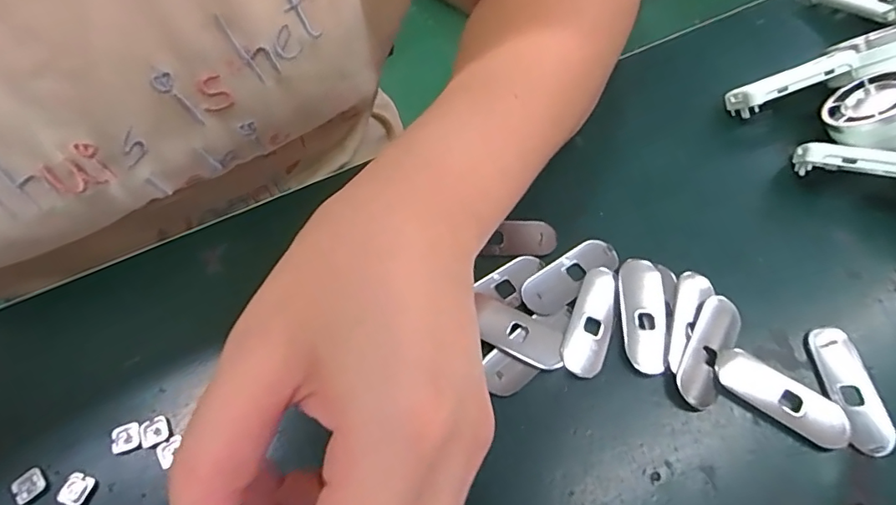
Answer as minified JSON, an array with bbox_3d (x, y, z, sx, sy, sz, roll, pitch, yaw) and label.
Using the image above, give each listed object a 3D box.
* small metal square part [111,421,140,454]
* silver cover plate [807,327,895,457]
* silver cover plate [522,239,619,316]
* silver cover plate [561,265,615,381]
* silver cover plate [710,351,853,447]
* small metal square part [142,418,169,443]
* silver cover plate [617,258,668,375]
[{"bbox_3d":[-0.126,0.072,0.196,0.009,0.004,0.010,-21,63,-10],"label":"small metal square part"},{"bbox_3d":[0.161,0.054,0.200,0.017,0.006,0.049,-2,61,0],"label":"silver cover plate"},{"bbox_3d":[0.055,0.010,0.229,0.049,0.004,0.020,-32,65,-16],"label":"silver cover plate"},{"bbox_3d":[0.062,0.028,0.216,0.017,0.004,0.051,17,63,10],"label":"silver cover plate"},{"bbox_3d":[0.131,0.056,0.198,0.050,0.004,0.019,32,66,17],"label":"silver cover plate"},{"bbox_3d":[-0.116,0.070,0.198,0.009,0.004,0.009,-17,62,-8],"label":"small metal square part"},{"bbox_3d":[0.084,0.026,0.217,0.019,0.004,0.051,2,61,2],"label":"silver cover plate"}]

